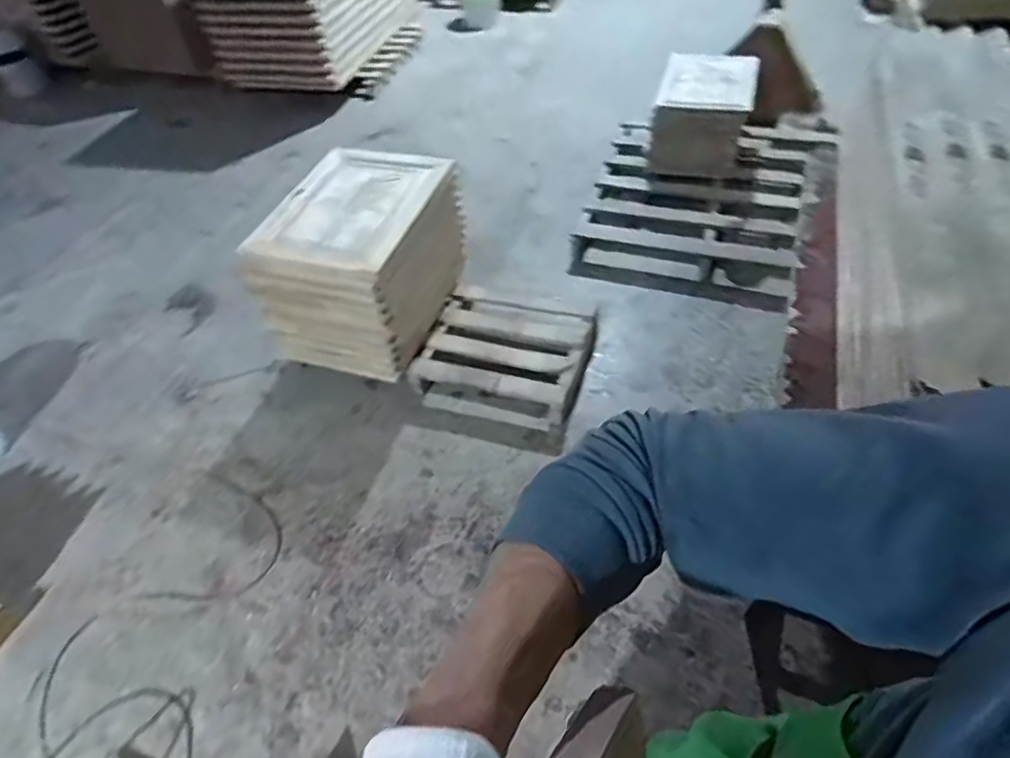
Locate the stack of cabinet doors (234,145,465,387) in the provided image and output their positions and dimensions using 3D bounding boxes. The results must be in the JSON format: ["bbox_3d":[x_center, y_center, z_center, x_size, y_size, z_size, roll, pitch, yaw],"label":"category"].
[{"bbox_3d":[-0.443,-0.408,1.824,0.449,0.460,0.642,10,52,14],"label":"stack of cabinet doors"}]

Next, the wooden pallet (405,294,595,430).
[{"bbox_3d":[0.009,-0.097,1.902,0.517,0.093,0.494,15,53,17],"label":"wooden pallet"}]

